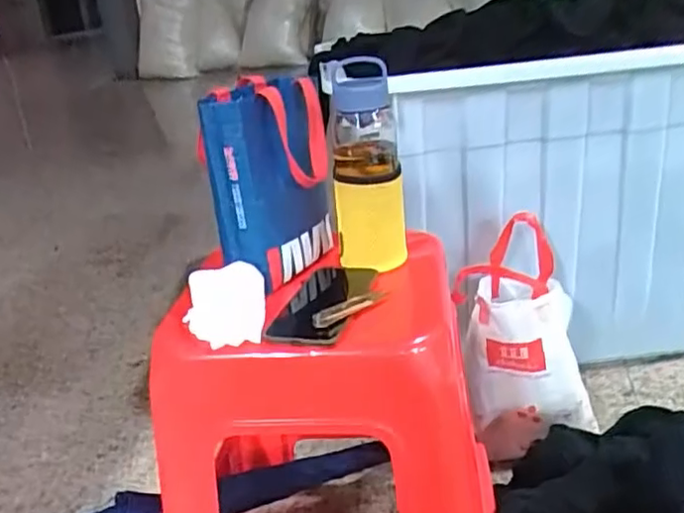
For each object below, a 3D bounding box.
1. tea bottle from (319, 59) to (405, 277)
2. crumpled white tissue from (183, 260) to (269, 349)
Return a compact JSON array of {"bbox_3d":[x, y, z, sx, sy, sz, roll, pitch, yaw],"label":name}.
[{"bbox_3d":[0.028,-0.102,0.742,0.079,0.227,0.078,-6,24,0],"label":"tea bottle"},{"bbox_3d":[-0.122,0.048,0.666,0.087,0.049,0.105,-9,24,-7],"label":"crumpled white tissue"}]

